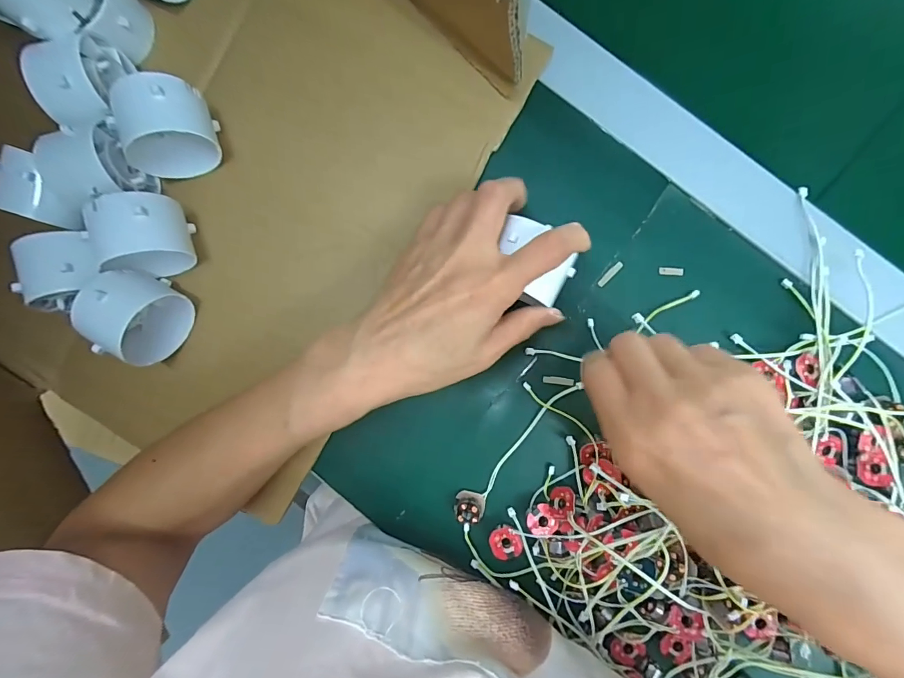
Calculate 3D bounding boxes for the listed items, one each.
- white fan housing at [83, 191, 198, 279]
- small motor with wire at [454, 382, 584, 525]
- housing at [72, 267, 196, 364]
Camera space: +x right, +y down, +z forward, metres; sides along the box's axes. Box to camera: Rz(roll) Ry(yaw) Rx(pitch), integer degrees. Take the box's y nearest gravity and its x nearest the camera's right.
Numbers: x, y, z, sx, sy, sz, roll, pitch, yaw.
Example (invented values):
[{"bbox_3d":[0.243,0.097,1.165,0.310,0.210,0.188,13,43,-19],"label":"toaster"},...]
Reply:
[{"bbox_3d":[-0.183,-0.060,0.251,0.041,0.051,0.038,0,88,3],"label":"white fan housing"},{"bbox_3d":[0.040,0.071,0.270,0.020,0.012,0.114,37,90,4],"label":"small motor with wire"},{"bbox_3d":[-0.189,-0.013,0.252,0.034,0.050,0.048,28,89,4],"label":"housing"}]

